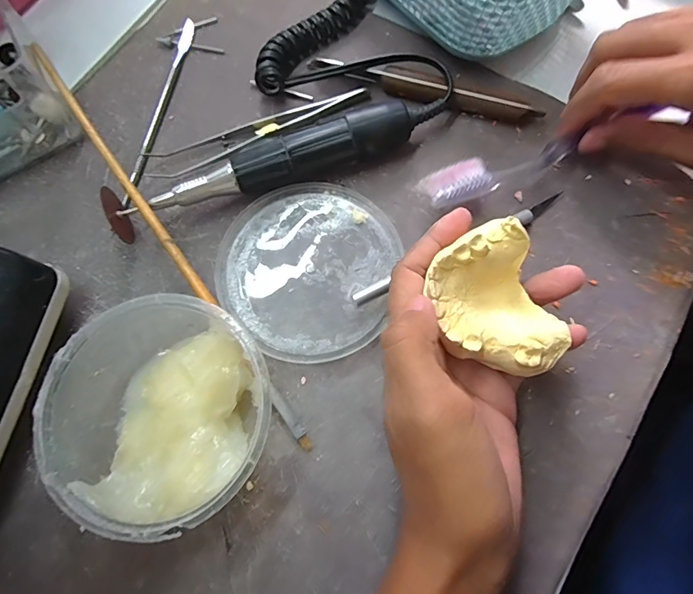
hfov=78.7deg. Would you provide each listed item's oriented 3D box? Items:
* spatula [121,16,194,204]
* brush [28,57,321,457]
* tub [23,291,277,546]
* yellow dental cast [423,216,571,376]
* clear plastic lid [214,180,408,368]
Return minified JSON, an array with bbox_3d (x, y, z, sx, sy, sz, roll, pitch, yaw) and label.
[{"bbox_3d":[-0.121,-0.123,0.275,0.009,0.006,0.142,10,75,4],"label":"spatula"},{"bbox_3d":[-0.100,-0.033,0.231,0.008,0.004,0.273,-33,83,-30],"label":"brush"},{"bbox_3d":[-0.094,0.054,0.204,0.116,0.041,0.101,-3,75,0],"label":"tub"},{"bbox_3d":[0.065,0.004,0.193,0.048,0.025,0.066,-22,75,-5],"label":"yellow dental cast"},{"bbox_3d":[-0.024,-0.018,0.242,0.098,0.005,0.103,0,75,1],"label":"clear plastic lid"}]

